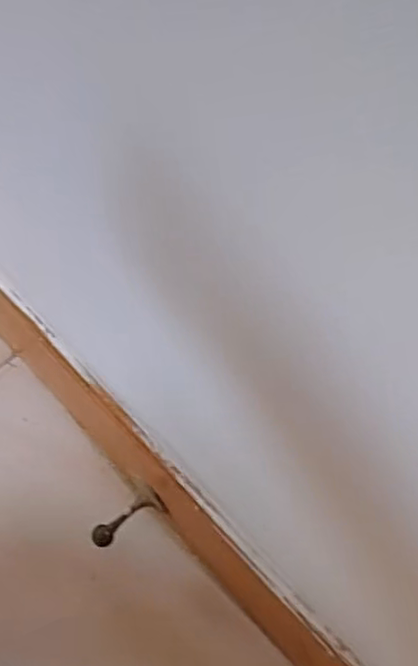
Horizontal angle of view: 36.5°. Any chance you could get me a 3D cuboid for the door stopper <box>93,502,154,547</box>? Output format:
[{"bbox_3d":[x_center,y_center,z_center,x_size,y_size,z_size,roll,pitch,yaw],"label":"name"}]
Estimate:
[{"bbox_3d":[-0.077,0.166,0.562,0.058,0.015,0.018,-39,70,-21],"label":"door stopper"}]

